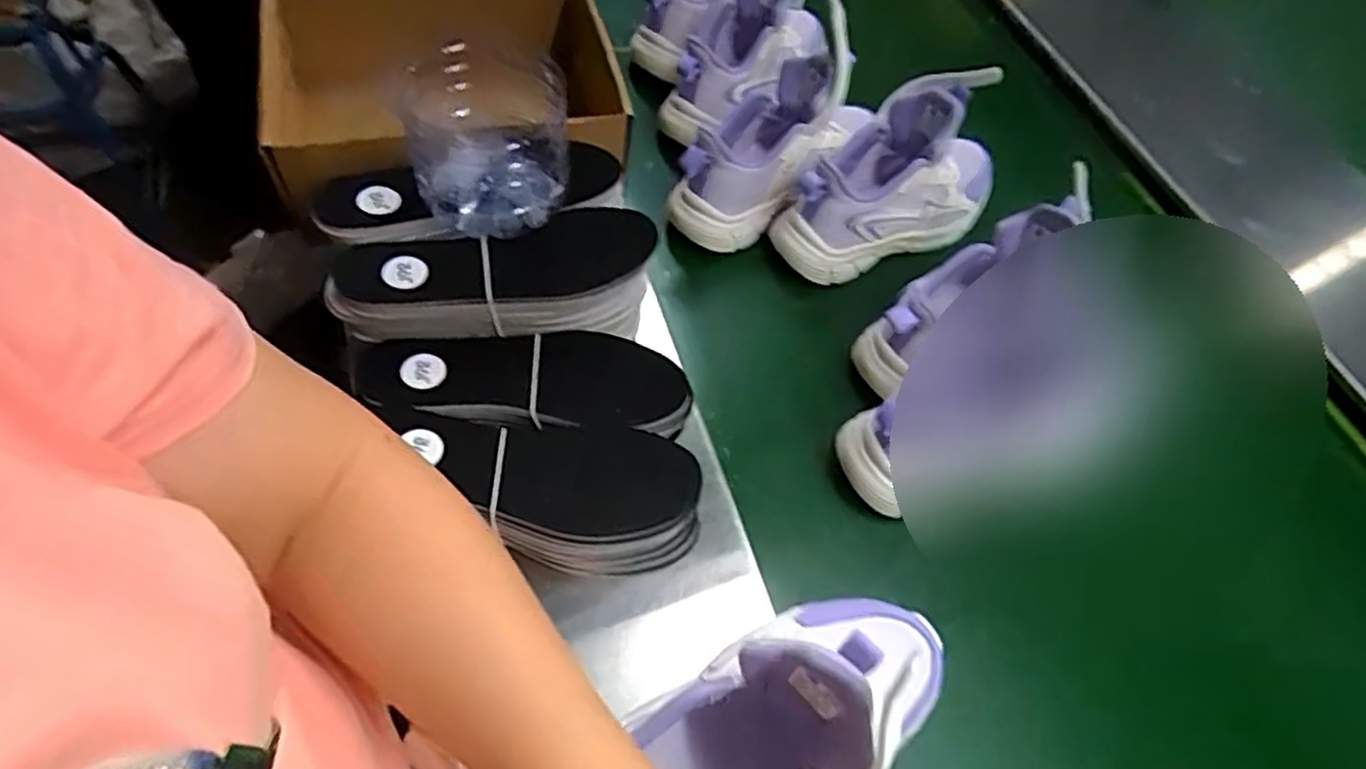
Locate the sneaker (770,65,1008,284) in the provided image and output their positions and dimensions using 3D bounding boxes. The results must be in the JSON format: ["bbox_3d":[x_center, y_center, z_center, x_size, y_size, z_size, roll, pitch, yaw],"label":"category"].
[{"bbox_3d":[0.191,-0.188,0.630,0.225,0.155,0.081,-23,61,-18],"label":"sneaker"}]

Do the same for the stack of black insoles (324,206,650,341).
[{"bbox_3d":[-0.119,-0.073,0.503,0.213,0.052,0.089,-2,57,-6],"label":"stack of black insoles"}]

